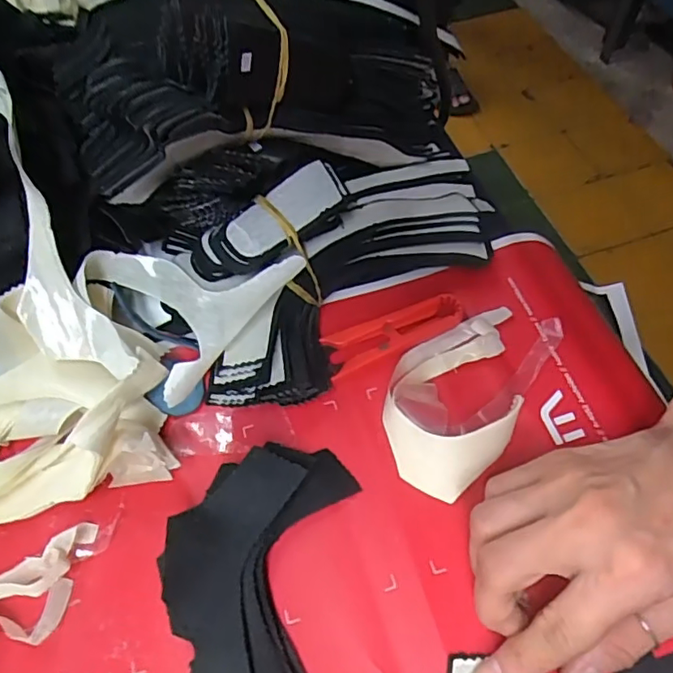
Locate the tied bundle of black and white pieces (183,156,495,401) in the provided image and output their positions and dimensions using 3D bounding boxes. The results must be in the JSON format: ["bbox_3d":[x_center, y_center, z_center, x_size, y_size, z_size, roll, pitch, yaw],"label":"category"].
[{"bbox_3d":[0.009,-0.049,0.322,0.213,0.069,0.089,-35,63,-17],"label":"tied bundle of black and white pieces"}]

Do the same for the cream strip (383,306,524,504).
[{"bbox_3d":[0.065,0.025,0.301,0.065,0.021,0.114,21,62,16],"label":"cream strip"}]

